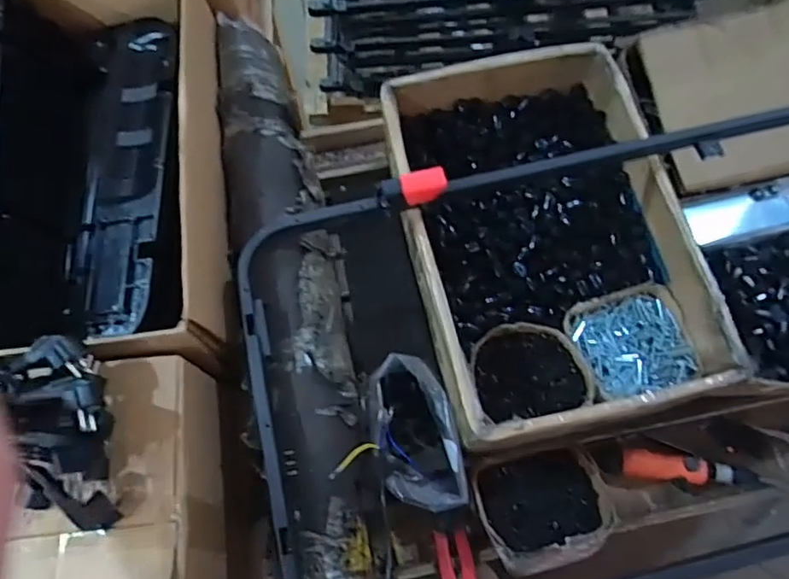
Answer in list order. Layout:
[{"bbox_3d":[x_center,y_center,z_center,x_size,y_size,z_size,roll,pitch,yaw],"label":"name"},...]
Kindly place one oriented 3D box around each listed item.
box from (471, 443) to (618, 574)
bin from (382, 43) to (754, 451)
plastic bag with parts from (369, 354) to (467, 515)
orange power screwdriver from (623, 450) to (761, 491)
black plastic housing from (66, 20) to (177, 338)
[{"bbox_3d":[0.197,0.282,0.759,0.170,0.063,0.144,-13,70,-3],"label":"box"},{"bbox_3d":[0.207,-0.074,0.829,0.367,0.150,0.546,-12,70,-3],"label":"bin"},{"bbox_3d":[0.027,0.199,0.780,0.108,0.113,0.199,-15,70,-4],"label":"plastic bag with parts"},{"bbox_3d":[0.422,0.260,0.818,0.186,0.038,0.044,9,70,5],"label":"orange power screwdriver"},{"bbox_3d":[-0.356,-0.169,0.757,0.175,0.067,0.460,0,70,1],"label":"black plastic housing"}]

